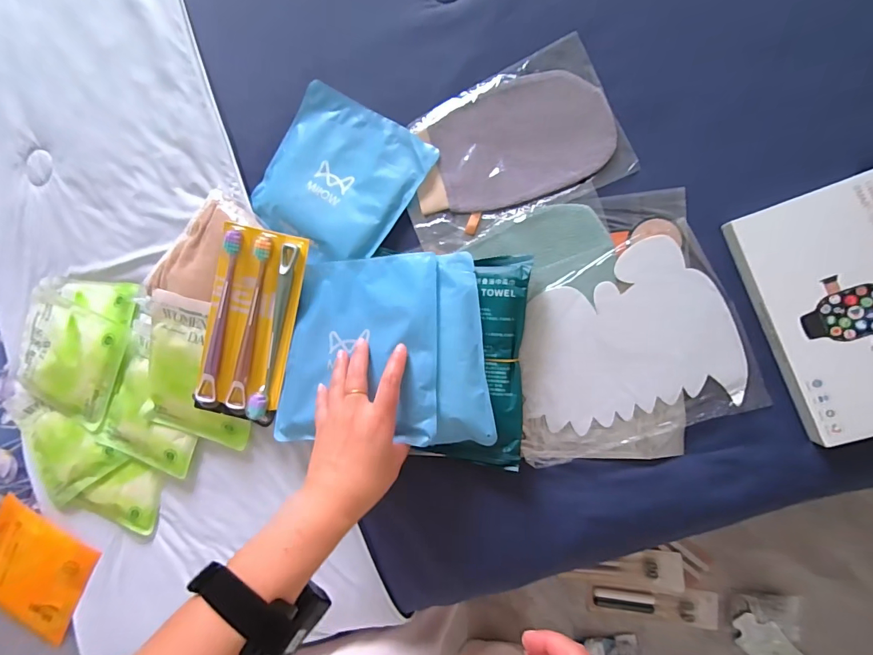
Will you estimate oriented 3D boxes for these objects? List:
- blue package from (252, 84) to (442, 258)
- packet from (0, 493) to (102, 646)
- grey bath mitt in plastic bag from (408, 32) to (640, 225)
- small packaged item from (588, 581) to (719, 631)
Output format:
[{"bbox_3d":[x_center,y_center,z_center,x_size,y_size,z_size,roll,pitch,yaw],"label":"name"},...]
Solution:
[{"bbox_3d":[-0.112,-0.166,0.463,0.170,0.016,0.169,37,95,9],"label":"blue package"},{"bbox_3d":[-0.510,0.305,0.517,0.149,0.008,0.133,31,93,2],"label":"packet"},{"bbox_3d":[0.069,-0.186,0.422,0.211,0.014,0.144,-19,85,9],"label":"grey bath mitt in plastic bag"},{"bbox_3d":[0.422,0.543,0.805,0.229,0.018,0.067,-2,88,10],"label":"small packaged item"}]

